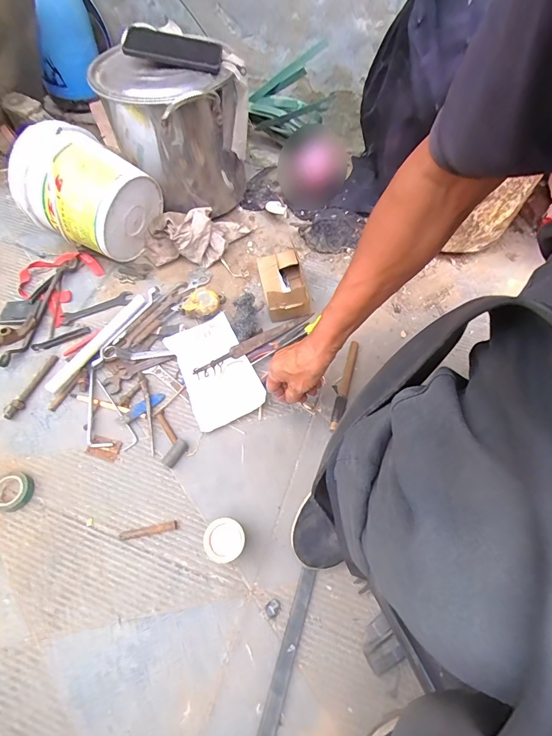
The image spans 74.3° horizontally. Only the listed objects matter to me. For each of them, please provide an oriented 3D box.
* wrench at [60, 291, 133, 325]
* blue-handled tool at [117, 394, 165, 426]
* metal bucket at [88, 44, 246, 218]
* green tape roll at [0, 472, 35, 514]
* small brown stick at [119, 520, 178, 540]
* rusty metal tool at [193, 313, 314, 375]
[{"bbox_3d":[-0.353,-0.120,0.720,0.135,0.007,0.029,-25,65,-15],"label":"wrench"},{"bbox_3d":[-0.232,0.068,0.624,0.084,0.012,0.022,-36,69,-19],"label":"blue-handled tool"},{"bbox_3d":[-0.194,-0.462,0.764,0.203,0.294,0.223,28,65,11],"label":"metal bucket"},{"bbox_3d":[-0.406,0.188,0.555,0.059,0.022,0.059,1,62,-2],"label":"green tape roll"},{"bbox_3d":[-0.190,0.242,0.542,0.083,0.007,0.013,-10,62,-7],"label":"small brown stick"},{"bbox_3d":[-0.035,-0.049,0.677,0.257,0.007,0.021,-28,92,-24],"label":"rusty metal tool"}]

